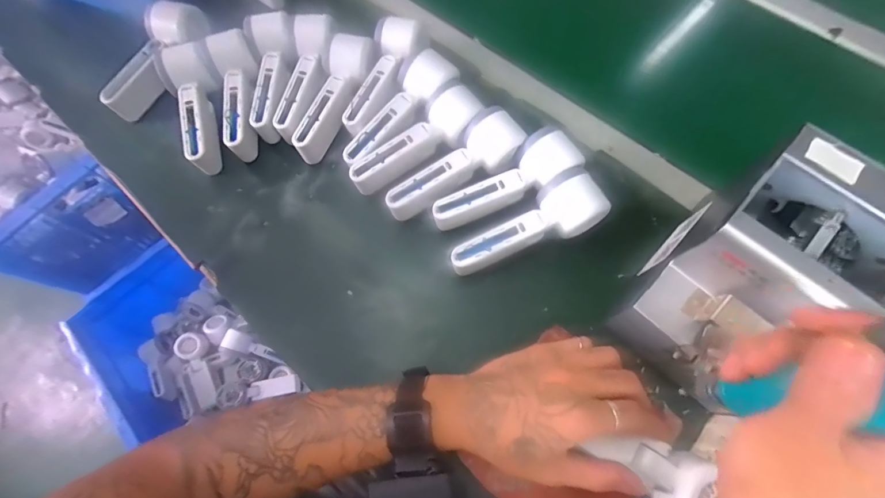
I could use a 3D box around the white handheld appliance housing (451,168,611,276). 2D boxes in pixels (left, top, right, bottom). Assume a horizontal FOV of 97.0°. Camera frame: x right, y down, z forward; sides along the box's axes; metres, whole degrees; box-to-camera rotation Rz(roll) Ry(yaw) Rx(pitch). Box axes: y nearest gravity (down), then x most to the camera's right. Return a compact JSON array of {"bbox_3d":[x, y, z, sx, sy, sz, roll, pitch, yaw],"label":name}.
[{"bbox_3d":[0.087,-0.013,0.391,0.162,0.059,0.062,-34,72,-10],"label":"white handheld appliance housing"}]

